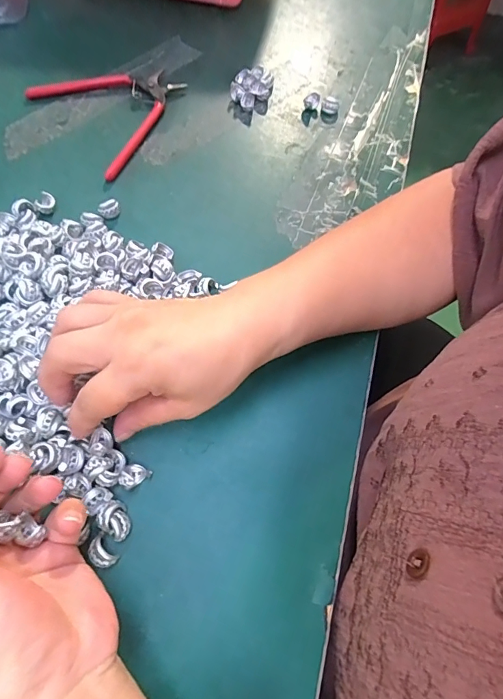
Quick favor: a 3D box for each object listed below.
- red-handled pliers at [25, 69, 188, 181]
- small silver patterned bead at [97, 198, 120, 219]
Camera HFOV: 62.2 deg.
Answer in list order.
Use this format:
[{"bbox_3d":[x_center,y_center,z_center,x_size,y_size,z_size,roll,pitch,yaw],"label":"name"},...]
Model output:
[{"bbox_3d":[-0.125,-0.236,0.403,0.124,0.012,0.138,-37,72,-18],"label":"red-handled pliers"},{"bbox_3d":[-0.118,-0.117,0.348,0.017,0.010,0.012,-37,73,-18],"label":"small silver patterned bead"}]

